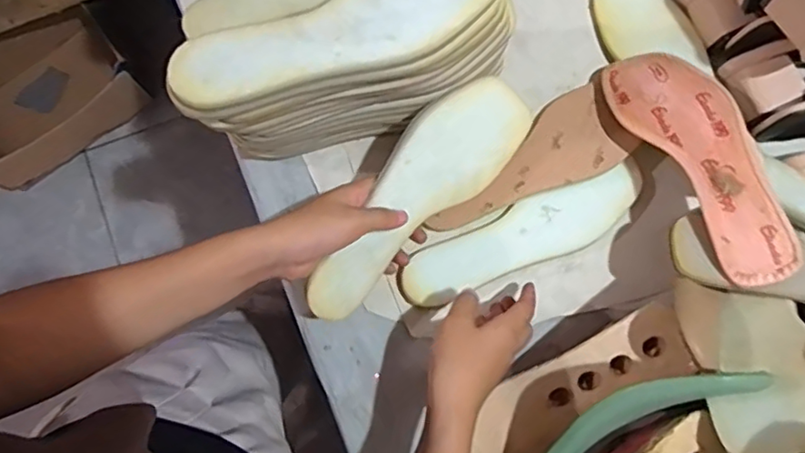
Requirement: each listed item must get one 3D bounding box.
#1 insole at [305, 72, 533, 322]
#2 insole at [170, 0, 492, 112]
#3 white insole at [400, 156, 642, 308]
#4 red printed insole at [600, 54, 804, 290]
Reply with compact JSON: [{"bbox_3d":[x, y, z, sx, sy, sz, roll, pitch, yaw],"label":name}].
[{"bbox_3d":[0.009,-0.025,0.493,0.237,0.007,0.083,-45,114,-6],"label":"insole"},{"bbox_3d":[-0.037,-0.138,0.415,0.236,0.014,0.080,-31,83,-7],"label":"insole"},{"bbox_3d":[0.112,0.007,0.550,0.237,0.020,0.055,-22,80,-5],"label":"white insole"},{"bbox_3d":[0.251,-0.062,0.505,0.082,0.026,0.234,-16,60,-4],"label":"red printed insole"}]

